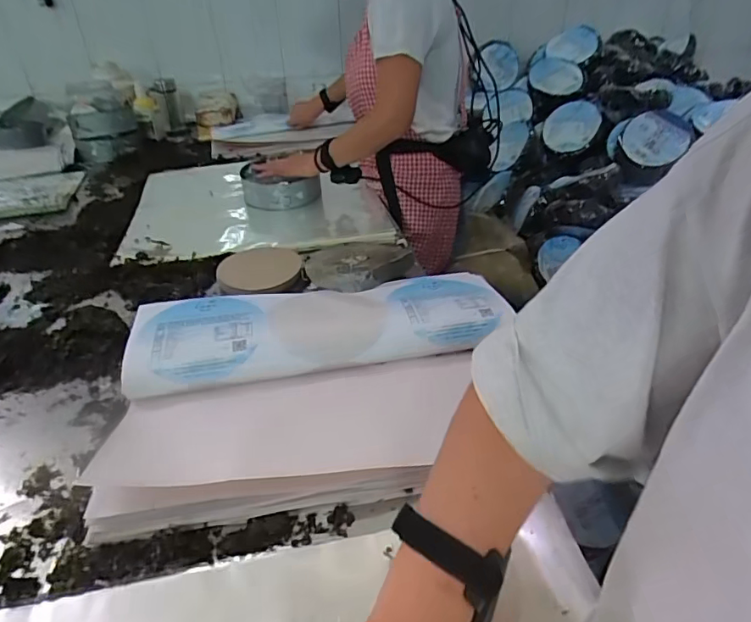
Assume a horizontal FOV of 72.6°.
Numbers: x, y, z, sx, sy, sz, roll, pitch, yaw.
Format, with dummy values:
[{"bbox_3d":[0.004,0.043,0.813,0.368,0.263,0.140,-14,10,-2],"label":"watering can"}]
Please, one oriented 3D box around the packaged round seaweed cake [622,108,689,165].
[{"bbox_3d":[0.648,-0.399,1.182,0.136,0.030,0.140,-5,75,19],"label":"packaged round seaweed cake"}]

